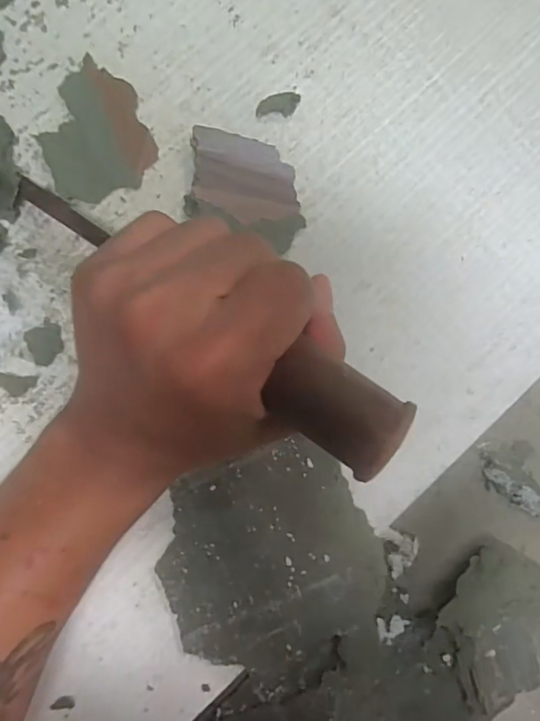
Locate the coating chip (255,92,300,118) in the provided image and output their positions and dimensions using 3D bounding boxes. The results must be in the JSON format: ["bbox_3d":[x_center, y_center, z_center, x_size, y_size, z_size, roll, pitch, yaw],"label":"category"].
[{"bbox_3d":[0.005,-0.140,0.269,0.024,0.005,0.012,-6,90,-5],"label":"coating chip"}]

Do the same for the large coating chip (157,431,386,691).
[{"bbox_3d":[0.002,0.111,0.264,0.110,0.006,0.119,-22,91,-4],"label":"large coating chip"}]

